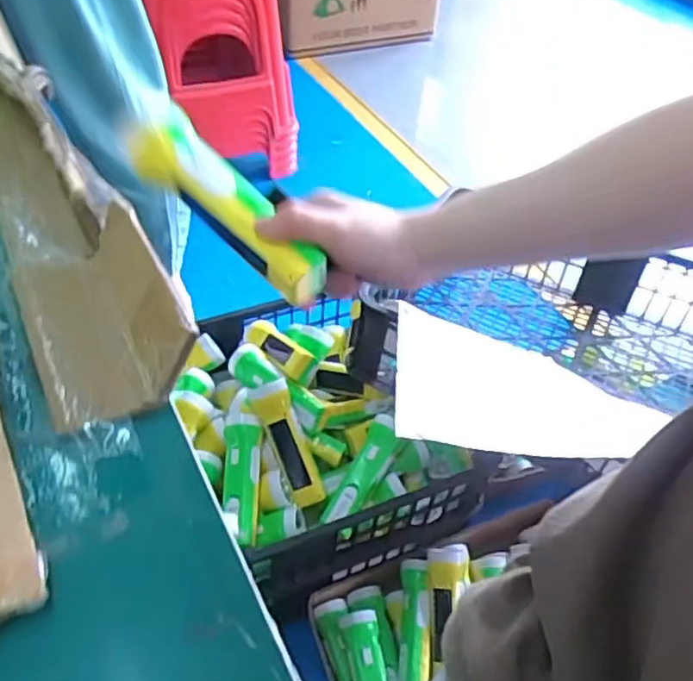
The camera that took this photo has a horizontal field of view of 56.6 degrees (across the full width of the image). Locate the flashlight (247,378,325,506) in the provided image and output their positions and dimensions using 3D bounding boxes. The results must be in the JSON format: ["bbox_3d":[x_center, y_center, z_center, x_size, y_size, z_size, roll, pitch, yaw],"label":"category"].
[{"bbox_3d":[-0.078,0.135,0.847,0.046,0.050,0.164,-23,93,-23],"label":"flashlight"}]

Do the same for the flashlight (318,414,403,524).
[{"bbox_3d":[0.026,0.171,0.849,0.048,0.056,0.164,25,50,18],"label":"flashlight"}]

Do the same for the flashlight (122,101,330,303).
[{"bbox_3d":[-0.083,-0.088,0.432,0.164,0.042,0.042,45,57,9],"label":"flashlight"}]

